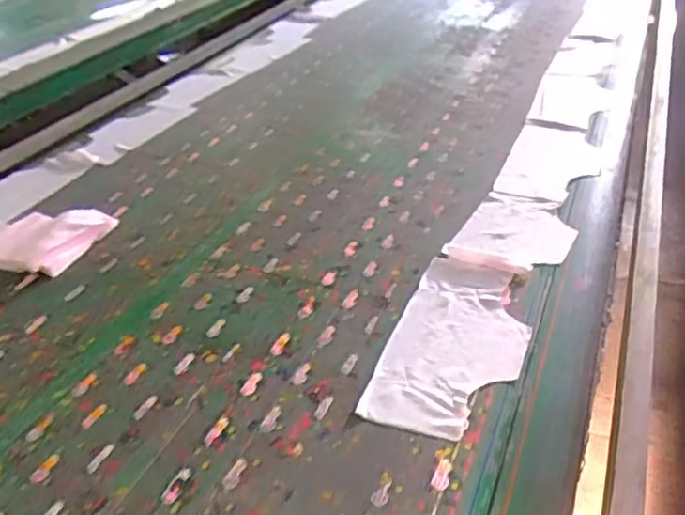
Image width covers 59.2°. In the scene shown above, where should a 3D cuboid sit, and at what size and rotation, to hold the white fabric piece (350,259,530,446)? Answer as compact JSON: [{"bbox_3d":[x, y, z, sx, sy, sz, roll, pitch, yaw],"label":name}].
[{"bbox_3d":[0.149,0.106,0.778,0.160,0.008,0.311,13,41,22],"label":"white fabric piece"}]

